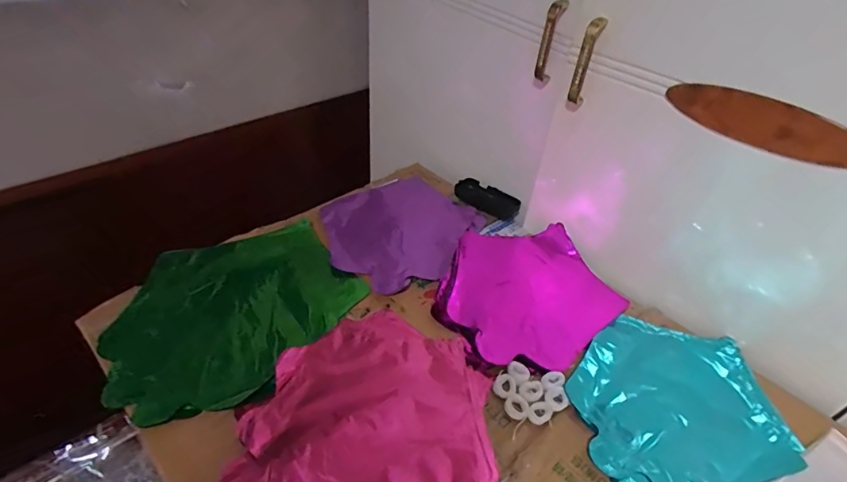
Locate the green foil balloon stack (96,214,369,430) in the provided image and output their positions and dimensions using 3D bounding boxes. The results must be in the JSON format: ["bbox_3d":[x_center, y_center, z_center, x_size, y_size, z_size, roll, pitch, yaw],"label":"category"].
[{"bbox_3d":[-0.237,0.082,0.588,0.242,0.030,0.300,28,46,23],"label":"green foil balloon stack"}]

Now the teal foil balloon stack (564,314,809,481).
[{"bbox_3d":[0.281,0.179,0.528,0.245,0.012,0.210,-15,46,-21],"label":"teal foil balloon stack"}]

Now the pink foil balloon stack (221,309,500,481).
[{"bbox_3d":[-0.053,0.172,0.491,0.242,0.013,0.234,5,42,-1],"label":"pink foil balloon stack"}]

